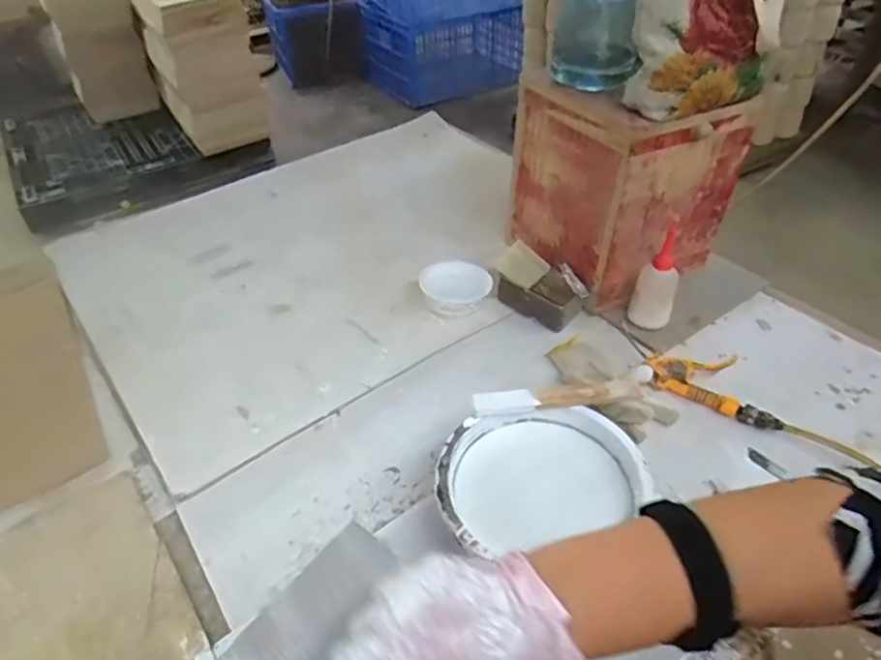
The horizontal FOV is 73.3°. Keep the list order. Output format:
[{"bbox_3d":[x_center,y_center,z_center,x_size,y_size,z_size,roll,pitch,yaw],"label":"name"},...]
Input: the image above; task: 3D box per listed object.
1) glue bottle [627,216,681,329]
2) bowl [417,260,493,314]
[{"bbox_3d":[0.330,-0.085,0.890,0.059,0.163,0.053,15,33,18],"label":"glue bottle"},{"bbox_3d":[0.024,-0.065,0.961,0.102,0.050,0.097,-2,42,1],"label":"bowl"}]

